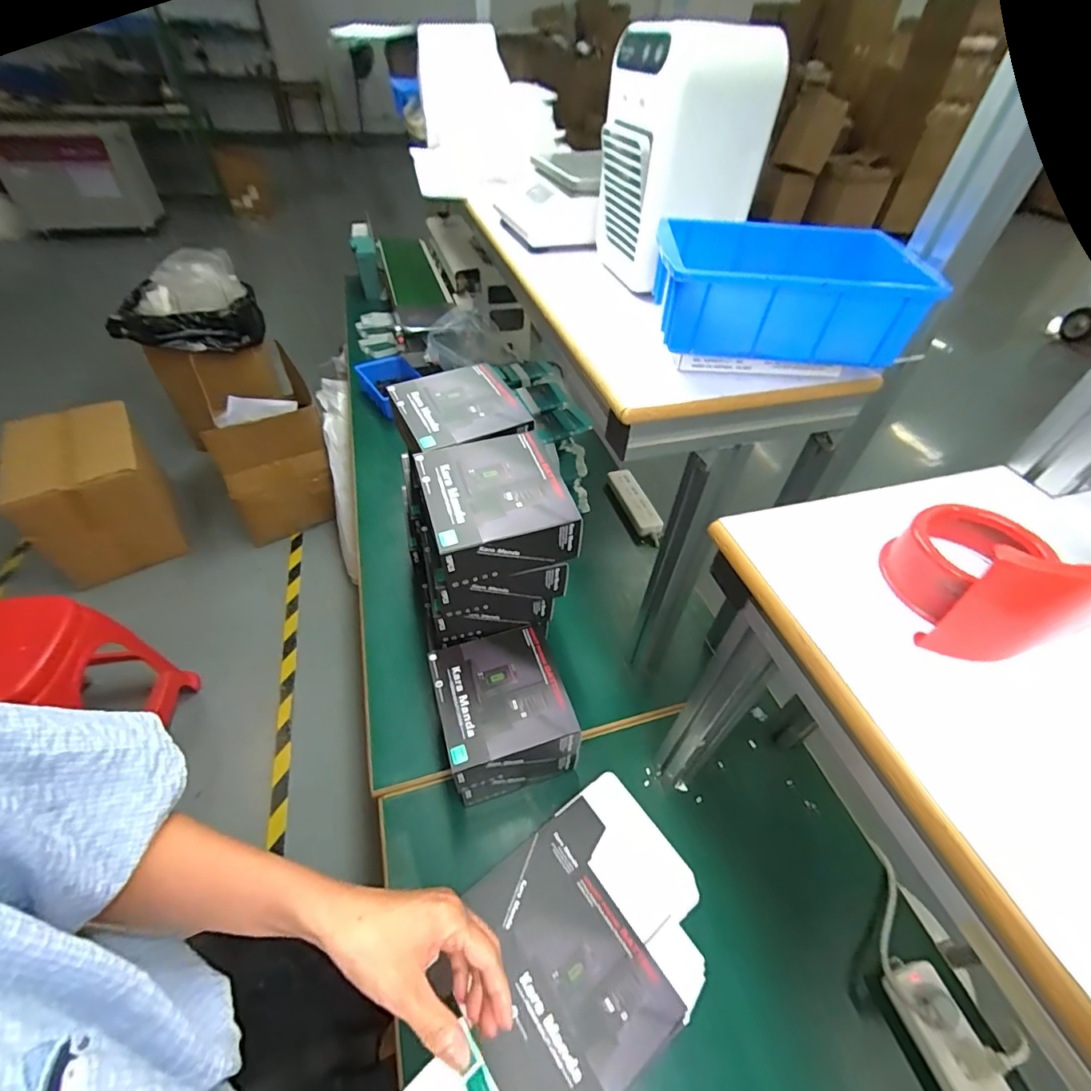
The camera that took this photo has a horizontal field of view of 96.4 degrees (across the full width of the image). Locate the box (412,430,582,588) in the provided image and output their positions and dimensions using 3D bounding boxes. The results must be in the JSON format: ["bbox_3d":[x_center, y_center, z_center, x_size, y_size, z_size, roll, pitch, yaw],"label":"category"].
[{"bbox_3d":[-0.061,-0.047,0.580,0.153,0.077,0.161,-13,49,-15],"label":"box"}]

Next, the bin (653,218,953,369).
[{"bbox_3d":[0.192,-0.217,0.416,0.186,0.067,0.133,3,47,-1],"label":"bin"}]

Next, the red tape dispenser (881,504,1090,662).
[{"bbox_3d":[0.257,0.003,0.260,0.134,0.071,0.079,-9,48,-11],"label":"red tape dispenser"}]

